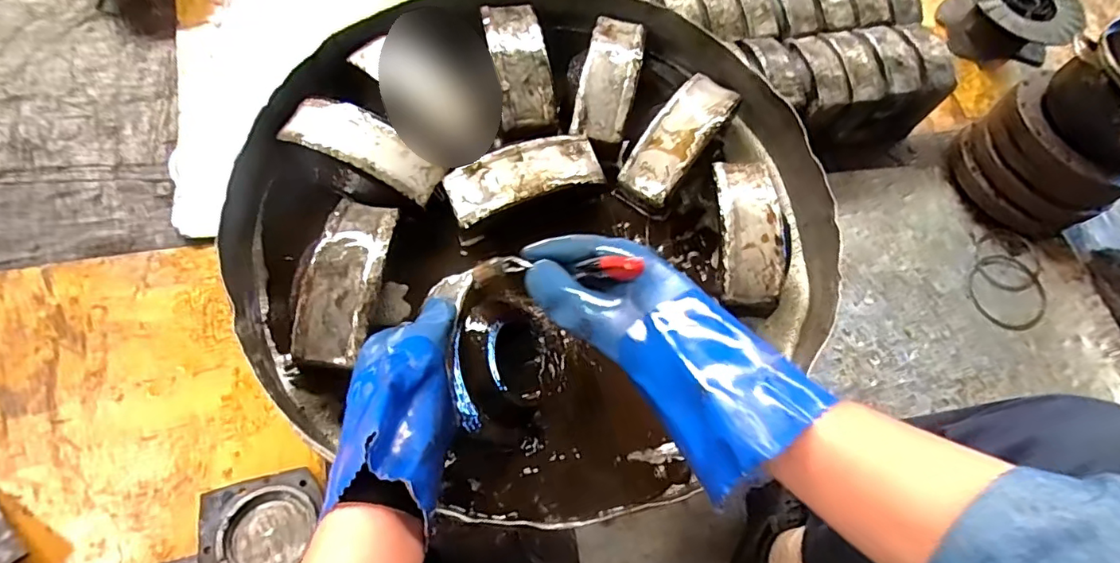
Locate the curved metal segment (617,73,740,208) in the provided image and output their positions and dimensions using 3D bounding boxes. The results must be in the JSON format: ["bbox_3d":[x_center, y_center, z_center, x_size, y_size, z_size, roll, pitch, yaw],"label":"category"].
[{"bbox_3d":[0.133,-0.164,0.594,0.064,0.039,0.174,36,69,7],"label":"curved metal segment"}]

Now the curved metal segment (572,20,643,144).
[{"bbox_3d":[0.057,-0.230,0.610,0.056,0.032,0.155,14,68,-2],"label":"curved metal segment"}]

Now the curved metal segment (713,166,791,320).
[{"bbox_3d":[0.190,-0.049,0.559,0.064,0.054,0.160,3,69,-6],"label":"curved metal segment"}]

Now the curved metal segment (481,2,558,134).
[{"bbox_3d":[-0.044,-0.242,0.603,0.061,0.032,0.153,-9,71,-10],"label":"curved metal segment"}]

